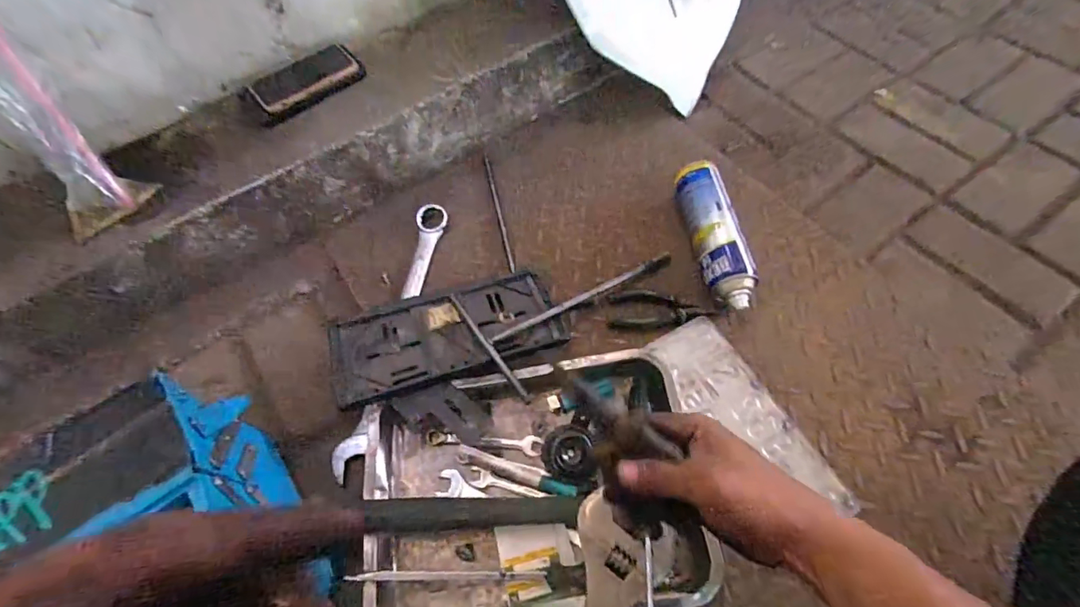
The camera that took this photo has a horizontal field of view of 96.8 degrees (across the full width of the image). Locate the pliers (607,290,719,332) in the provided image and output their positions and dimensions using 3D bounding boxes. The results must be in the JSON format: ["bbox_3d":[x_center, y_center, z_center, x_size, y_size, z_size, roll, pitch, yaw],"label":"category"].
[{"bbox_3d":[0.160,0.004,0.643,0.136,0.014,0.060,-6,60,-2],"label":"pliers"}]

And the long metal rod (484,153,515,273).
[{"bbox_3d":[-0.064,-0.146,0.739,0.009,0.005,0.236,-12,61,-5],"label":"long metal rod"}]

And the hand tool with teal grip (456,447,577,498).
[{"bbox_3d":[-0.028,0.191,0.543,0.140,0.025,0.019,16,62,10],"label":"hand tool with teal grip"}]

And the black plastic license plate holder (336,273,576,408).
[{"bbox_3d":[-0.118,0.030,0.611,0.278,0.019,0.147,-14,51,-10],"label":"black plastic license plate holder"}]

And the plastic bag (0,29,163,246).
[{"bbox_3d":[-0.590,-0.206,0.585,0.104,0.239,0.074,-30,20,-15],"label":"plastic bag"}]

